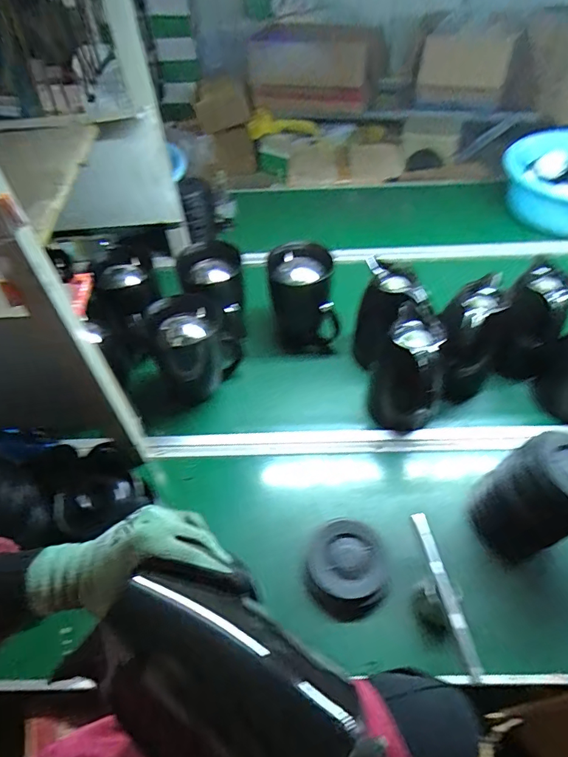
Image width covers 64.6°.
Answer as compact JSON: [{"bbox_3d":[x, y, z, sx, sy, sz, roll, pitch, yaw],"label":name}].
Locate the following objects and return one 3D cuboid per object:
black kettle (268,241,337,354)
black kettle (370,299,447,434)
[{"bbox_3d":[0.037,-0.154,0.892,0.125,0.177,0.127,-9,51,-3],"label":"black kettle"},{"bbox_3d":[0.210,-0.014,0.746,0.115,0.199,0.116,-2,50,2],"label":"black kettle"}]

